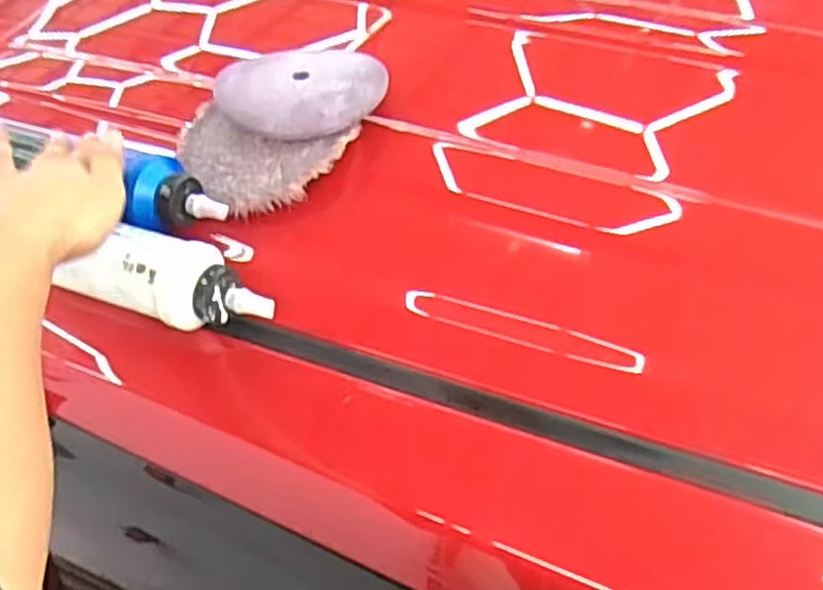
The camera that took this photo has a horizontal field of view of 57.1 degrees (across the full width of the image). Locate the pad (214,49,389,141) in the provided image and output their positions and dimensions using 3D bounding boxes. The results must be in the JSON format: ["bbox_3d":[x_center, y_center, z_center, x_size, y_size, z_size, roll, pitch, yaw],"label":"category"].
[{"bbox_3d":[-0.091,-0.179,0.644,0.133,0.023,0.120,-33,54,-21],"label":"pad"}]

